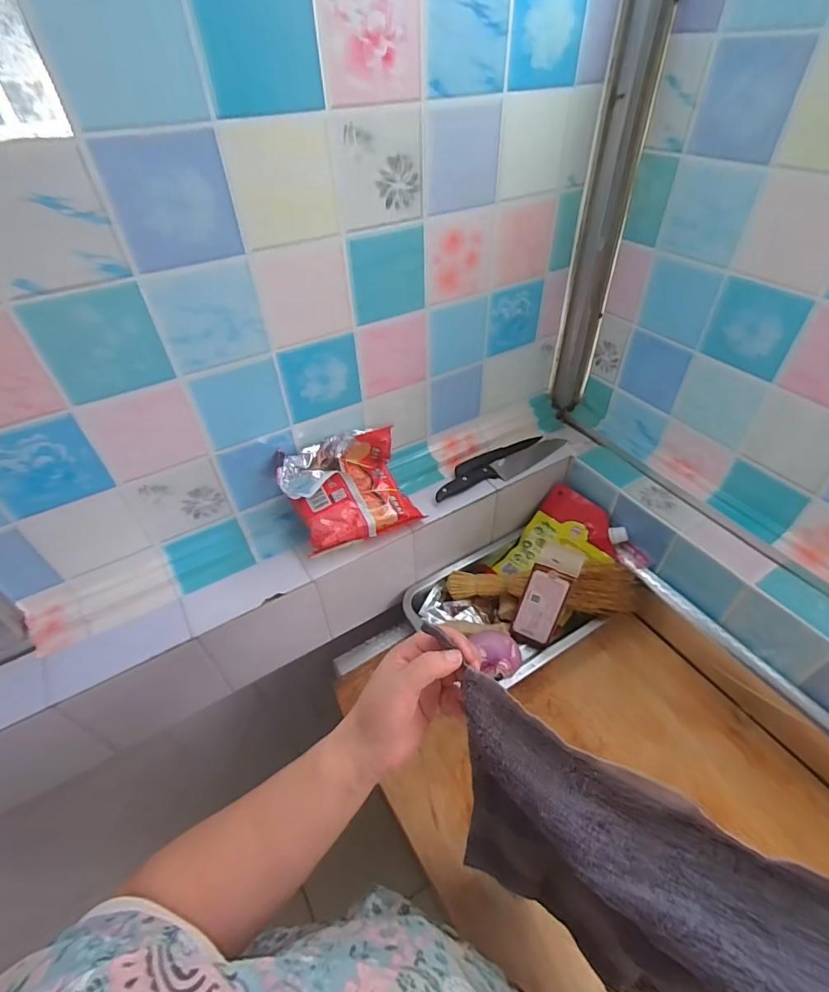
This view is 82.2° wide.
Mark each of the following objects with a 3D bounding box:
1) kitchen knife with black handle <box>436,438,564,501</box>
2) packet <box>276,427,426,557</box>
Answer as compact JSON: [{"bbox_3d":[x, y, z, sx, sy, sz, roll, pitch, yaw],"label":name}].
[{"bbox_3d":[0.137,-0.044,0.735,0.246,0.019,0.041,-26,48,-22],"label":"kitchen knife with black handle"},{"bbox_3d":[-0.086,-0.011,0.627,0.173,0.068,0.141,-17,81,-27],"label":"packet"}]

